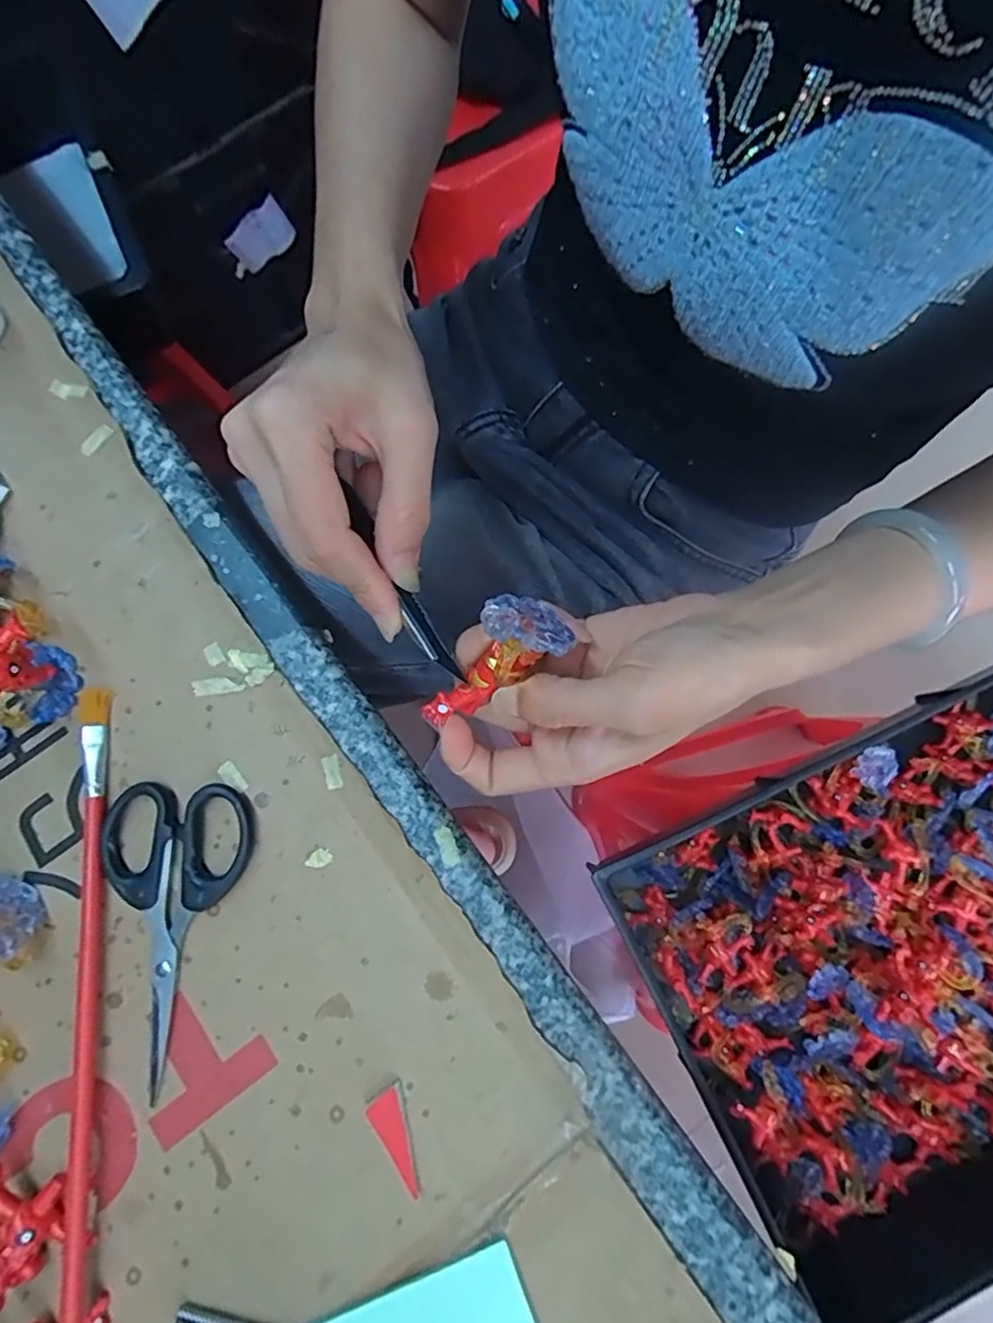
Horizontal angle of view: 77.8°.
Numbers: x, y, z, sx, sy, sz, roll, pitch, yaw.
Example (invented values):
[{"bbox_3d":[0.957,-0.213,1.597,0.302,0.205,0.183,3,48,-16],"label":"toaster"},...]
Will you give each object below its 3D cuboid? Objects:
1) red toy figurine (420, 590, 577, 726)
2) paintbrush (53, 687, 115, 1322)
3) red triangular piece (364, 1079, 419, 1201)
[{"bbox_3d":[-0.003,0.001,0.220,0.057,0.024,0.029,-45,81,11],"label":"red toy figurine"},{"bbox_3d":[-0.176,0.147,0.260,0.015,0.006,0.273,-5,79,0],"label":"paintbrush"},{"bbox_3d":[-0.043,0.195,0.250,0.015,0.004,0.039,-15,79,-2],"label":"red triangular piece"}]

